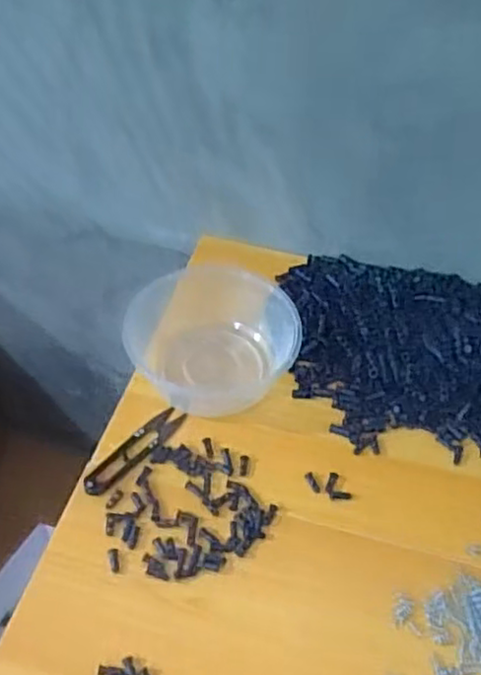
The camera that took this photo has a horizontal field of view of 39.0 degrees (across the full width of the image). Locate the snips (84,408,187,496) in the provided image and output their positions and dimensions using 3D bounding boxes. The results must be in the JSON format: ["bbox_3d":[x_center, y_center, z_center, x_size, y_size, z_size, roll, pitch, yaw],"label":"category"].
[{"bbox_3d":[-0.083,0.088,0.538,0.025,0.004,0.097,36,55,25],"label":"snips"}]

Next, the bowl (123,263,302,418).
[{"bbox_3d":[-0.018,-0.002,0.568,0.128,0.058,0.120,2,48,-3],"label":"bowl"}]

